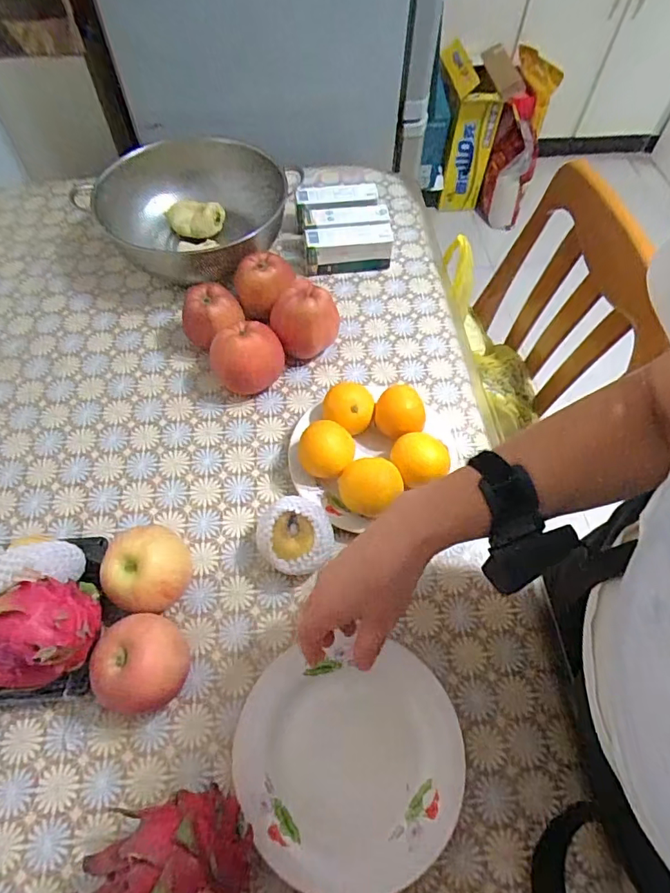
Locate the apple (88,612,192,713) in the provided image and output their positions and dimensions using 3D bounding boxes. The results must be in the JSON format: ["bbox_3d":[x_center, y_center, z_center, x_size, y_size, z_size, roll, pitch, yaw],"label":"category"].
[{"bbox_3d":[-0.179,0.206,0.480,0.082,0.072,0.078,0,60,-1],"label":"apple"}]

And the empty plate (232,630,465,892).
[{"bbox_3d":[0.014,0.279,0.465,0.199,0.022,0.188,0,60,-1],"label":"empty plate"}]

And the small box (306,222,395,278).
[{"bbox_3d":[0.021,-0.302,0.781,0.128,0.062,0.041,-6,60,-5],"label":"small box"}]

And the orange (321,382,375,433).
[{"bbox_3d":[0.015,-0.044,0.630,0.062,0.072,0.056,6,60,3],"label":"orange"}]

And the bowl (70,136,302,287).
[{"bbox_3d":[-0.201,-0.345,0.781,0.286,0.117,0.286,0,60,-1],"label":"bowl"}]

